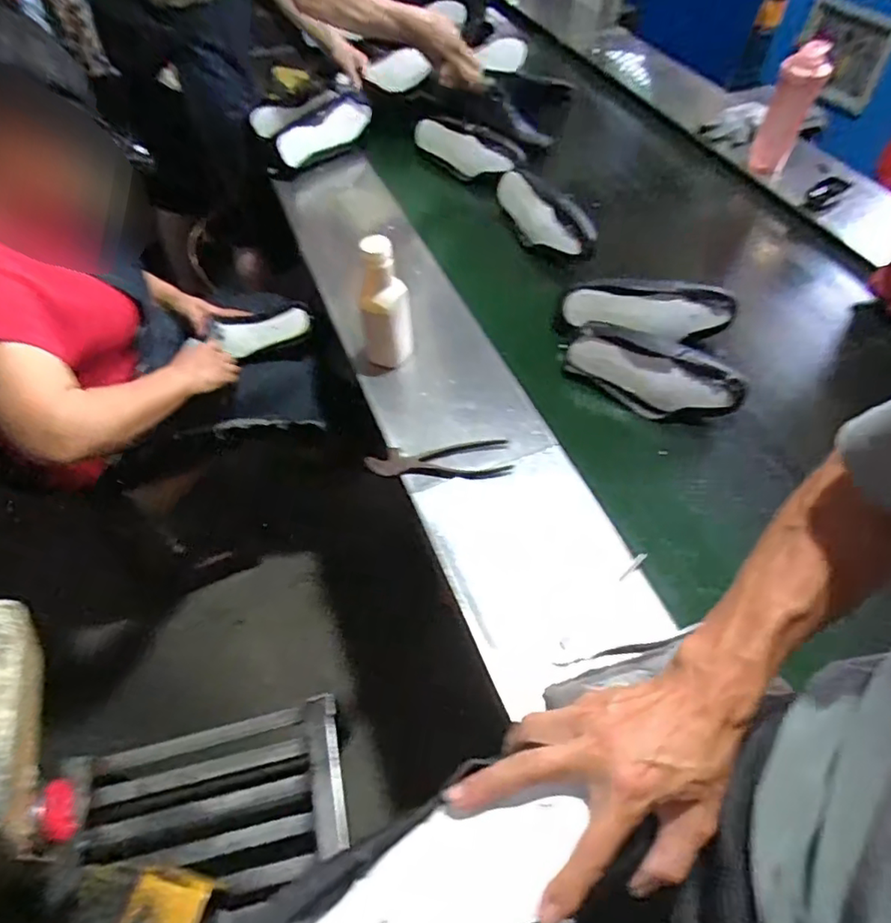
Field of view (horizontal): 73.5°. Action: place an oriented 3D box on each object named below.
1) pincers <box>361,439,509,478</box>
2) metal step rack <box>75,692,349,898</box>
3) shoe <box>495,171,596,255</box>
[{"bbox_3d":[-0.009,-0.001,0.820,0.194,0.015,0.062,-6,53,-4],"label":"pincers"},{"bbox_3d":[-0.371,0.564,0.971,0.407,0.035,0.261,-13,53,-10],"label":"metal step rack"},{"bbox_3d":[0.197,-0.484,1.174,0.097,0.076,0.265,-25,56,-18],"label":"shoe"}]

